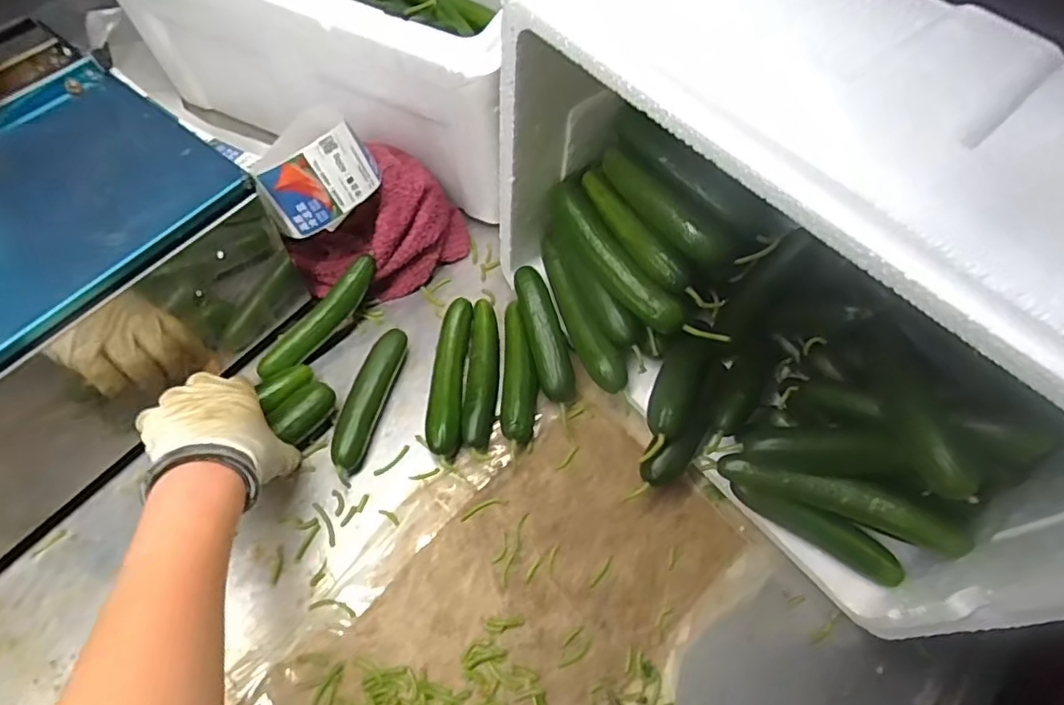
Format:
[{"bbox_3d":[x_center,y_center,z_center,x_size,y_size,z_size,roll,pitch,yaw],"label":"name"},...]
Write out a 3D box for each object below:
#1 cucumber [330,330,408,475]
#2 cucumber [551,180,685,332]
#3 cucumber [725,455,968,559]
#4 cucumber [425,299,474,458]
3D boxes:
[{"bbox_3d":[-0.142,0.037,0.503,0.028,0.024,0.130,13,61,4],"label":"cucumber"},{"bbox_3d":[0.066,-0.079,0.479,0.028,0.030,0.152,-28,66,-17],"label":"cucumber"},{"bbox_3d":[0.212,0.099,0.405,0.155,0.027,0.029,15,60,23],"label":"cucumber"},{"bbox_3d":[-0.074,0.021,0.516,0.034,0.026,0.146,3,61,-2],"label":"cucumber"}]

